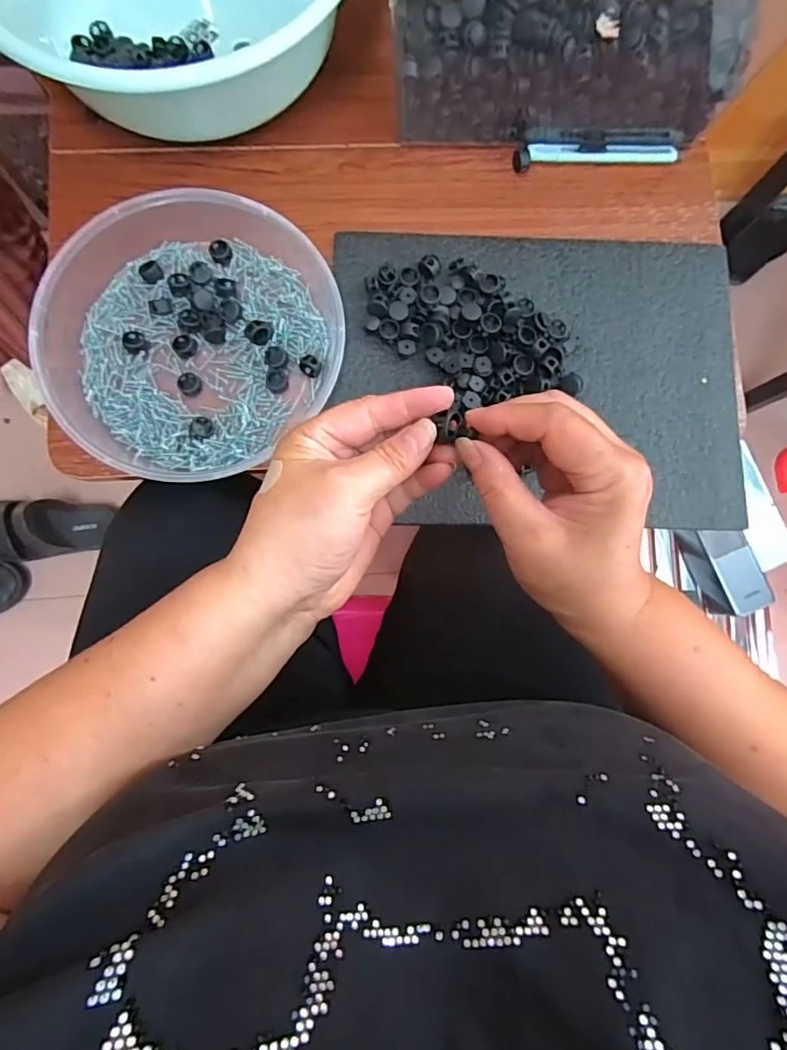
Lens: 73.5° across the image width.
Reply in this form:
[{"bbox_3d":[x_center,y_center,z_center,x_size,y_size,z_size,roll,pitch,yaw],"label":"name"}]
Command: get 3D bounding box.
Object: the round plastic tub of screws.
[{"bbox_3d":[-0.164,-0.156,0.419,0.224,0.055,0.242,0,85,-1],"label":"round plastic tub of screws"}]

